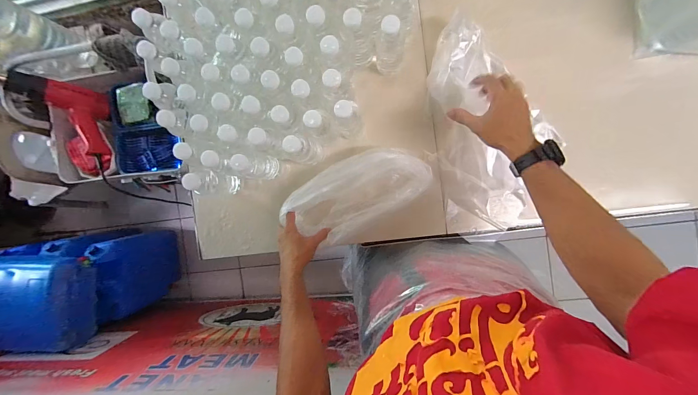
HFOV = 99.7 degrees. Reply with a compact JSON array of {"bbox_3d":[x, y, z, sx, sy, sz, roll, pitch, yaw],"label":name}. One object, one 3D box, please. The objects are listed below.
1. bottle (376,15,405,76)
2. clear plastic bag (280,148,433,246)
[{"bbox_3d":[0.078,-0.291,0.562,0.059,0.152,0.056,6,92,8],"label":"bottle"},{"bbox_3d":[0.014,-0.005,0.623,0.306,0.061,0.144,-22,89,11],"label":"clear plastic bag"}]

